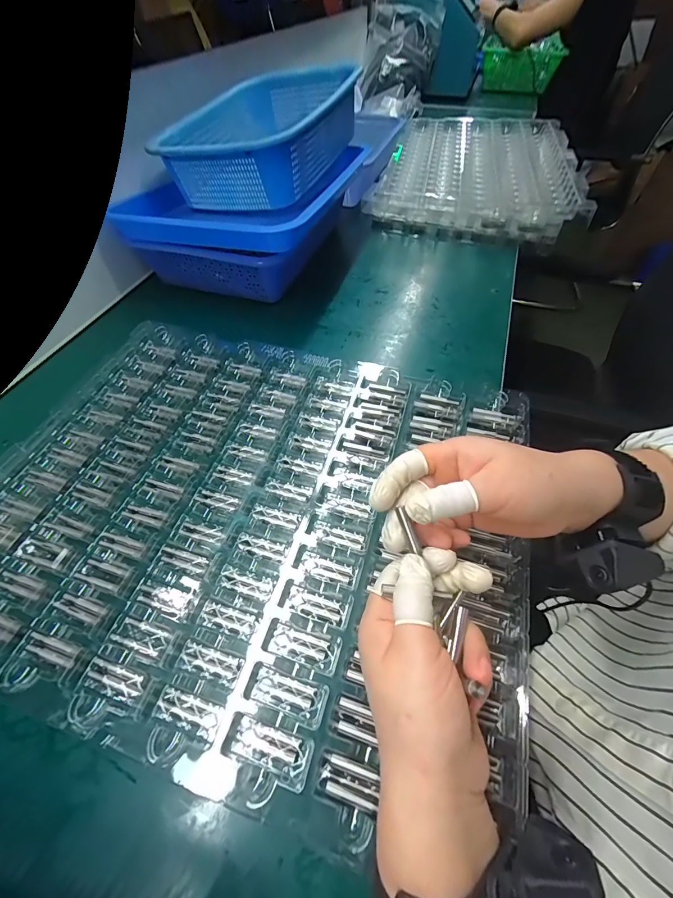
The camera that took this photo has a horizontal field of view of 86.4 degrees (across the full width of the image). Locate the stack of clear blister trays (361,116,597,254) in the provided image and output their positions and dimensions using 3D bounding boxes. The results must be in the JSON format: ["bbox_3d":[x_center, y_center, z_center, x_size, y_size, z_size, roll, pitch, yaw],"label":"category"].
[{"bbox_3d":[0.283,-0.578,0.752,0.370,0.091,0.467,14,54,6],"label":"stack of clear blister trays"}]

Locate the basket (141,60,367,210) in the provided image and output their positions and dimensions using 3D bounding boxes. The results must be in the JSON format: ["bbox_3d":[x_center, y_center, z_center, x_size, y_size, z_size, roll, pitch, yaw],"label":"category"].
[{"bbox_3d":[-0.106,-0.492,0.567,0.204,0.104,0.340,16,55,8],"label":"basket"}]

